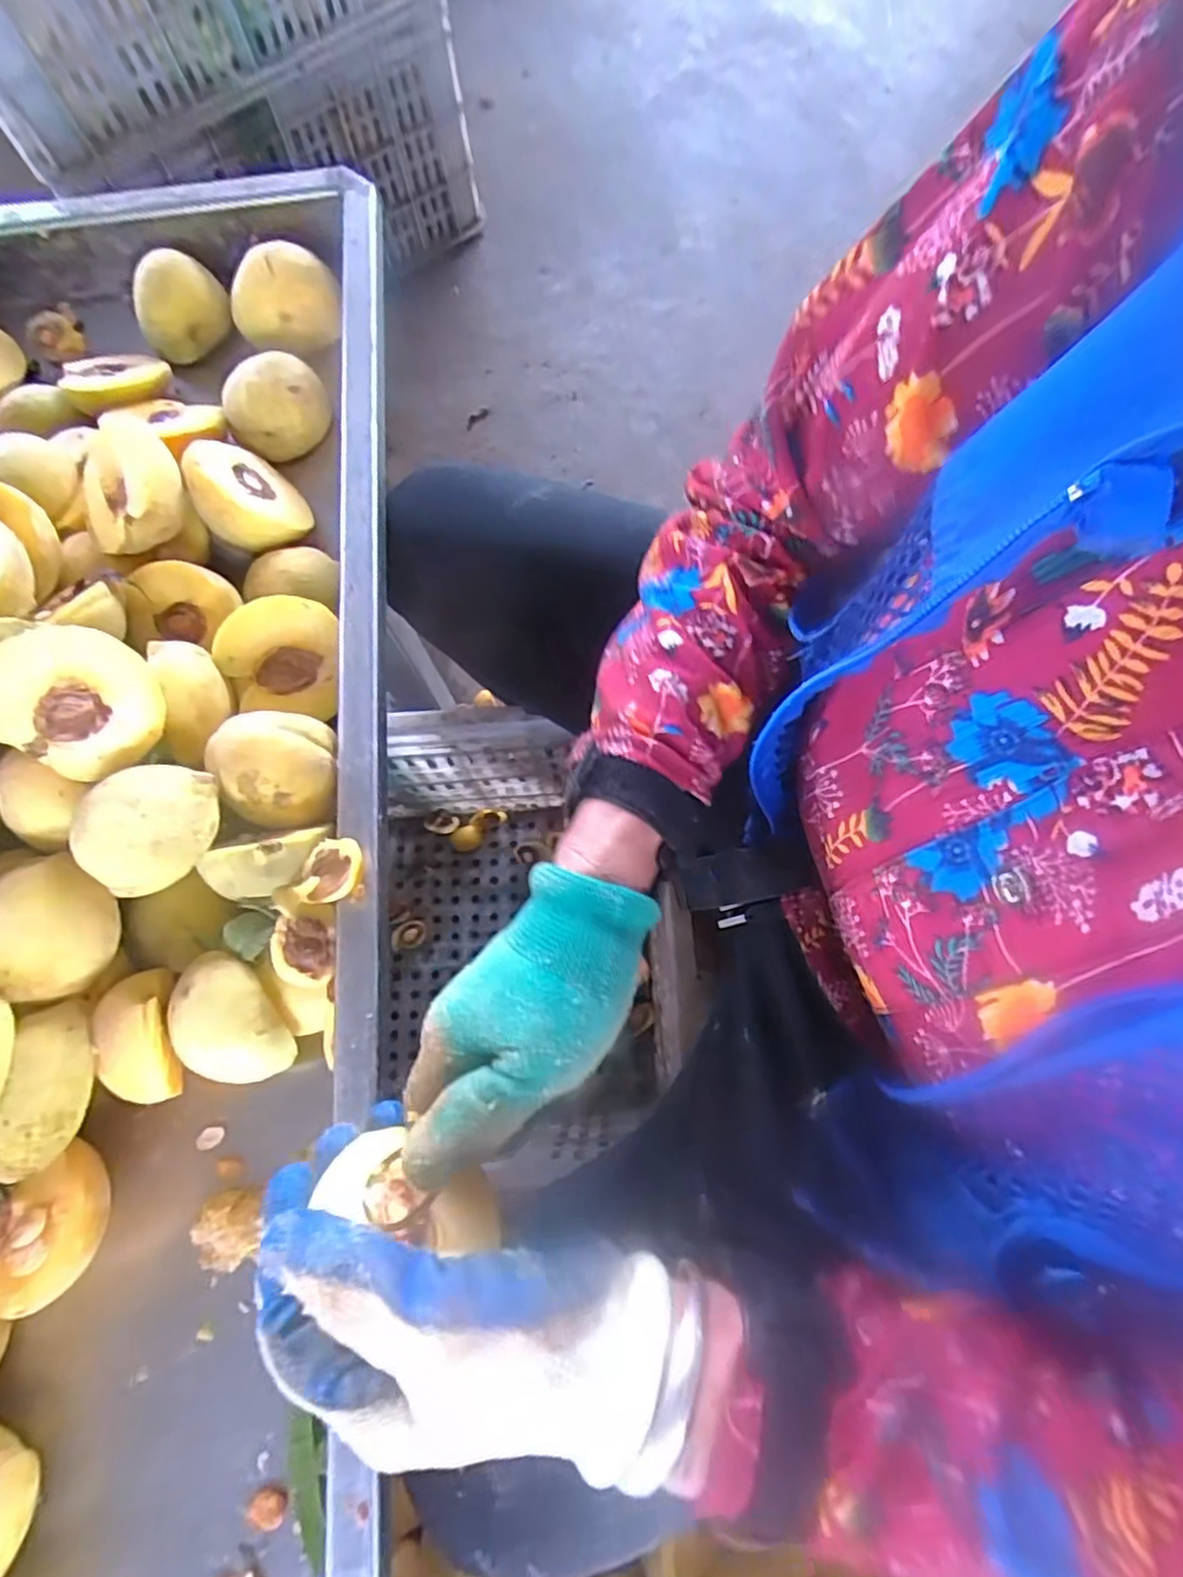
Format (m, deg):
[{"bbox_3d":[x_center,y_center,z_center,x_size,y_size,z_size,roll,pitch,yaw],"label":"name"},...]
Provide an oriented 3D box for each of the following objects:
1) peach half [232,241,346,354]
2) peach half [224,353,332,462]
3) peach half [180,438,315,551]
[{"bbox_3d":[-0.207,-0.331,0.470,0.068,0.049,0.041,-12,73,-1],"label":"peach half"},{"bbox_3d":[-0.201,-0.246,0.448,0.060,0.032,0.050,-25,74,-5],"label":"peach half"},{"bbox_3d":[-0.216,-0.174,0.428,0.037,0.065,0.063,-34,80,38],"label":"peach half"}]

